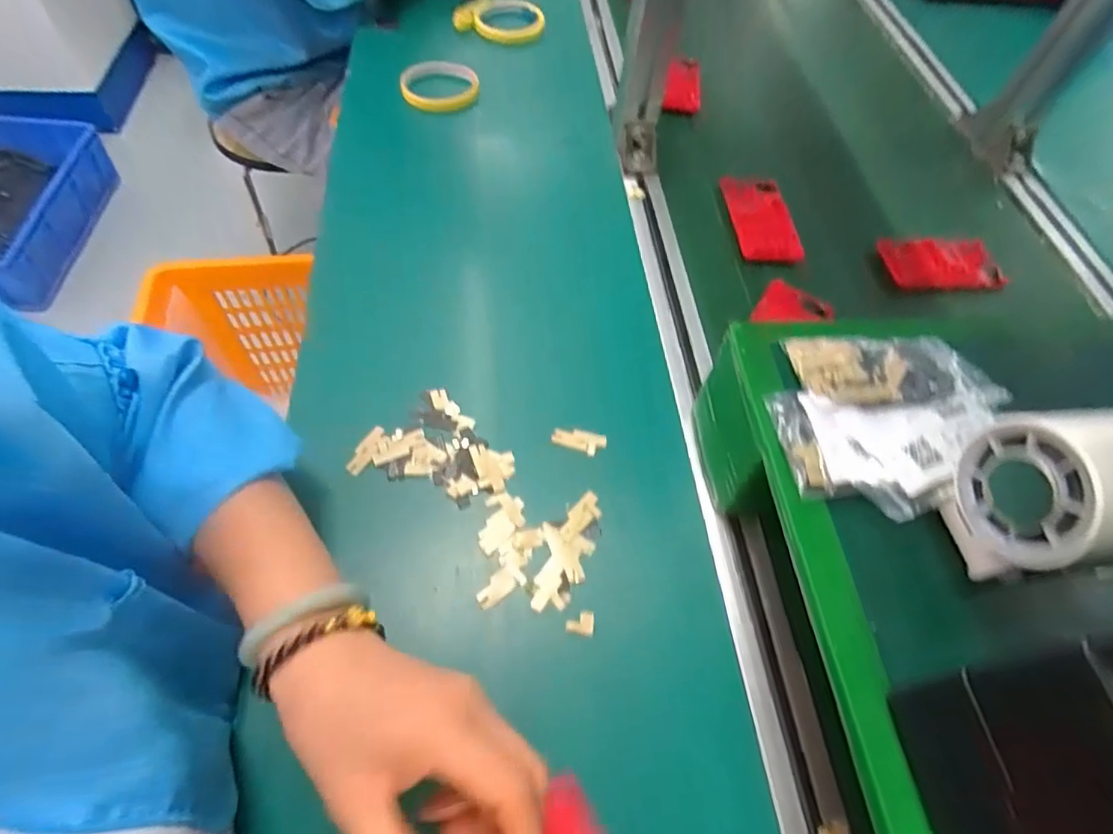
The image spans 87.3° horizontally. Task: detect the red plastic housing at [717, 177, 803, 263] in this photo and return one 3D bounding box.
[{"bbox_3d":[0.208,-0.200,0.587,0.069,0.016,0.124,2,58,-5],"label":"red plastic housing"}]

